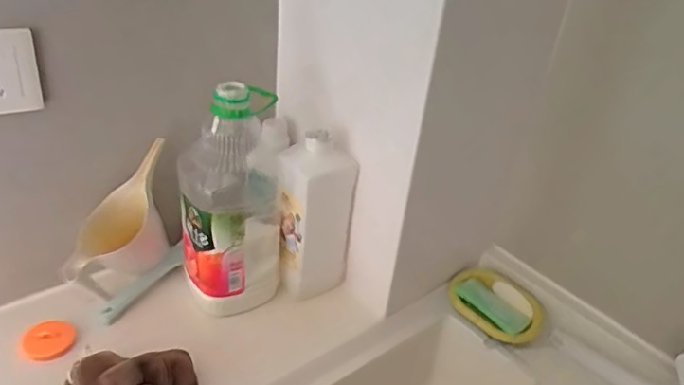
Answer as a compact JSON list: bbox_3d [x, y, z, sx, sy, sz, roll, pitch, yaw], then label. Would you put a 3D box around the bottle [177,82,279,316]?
[{"bbox_3d":[-0.136,0.013,0.649,0.114,0.287,0.106,-2,33,-12],"label":"bottle"}]

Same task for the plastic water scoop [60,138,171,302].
[{"bbox_3d":[-0.280,0.040,0.659,0.113,0.183,0.088,-2,33,-13],"label":"plastic water scoop"}]

